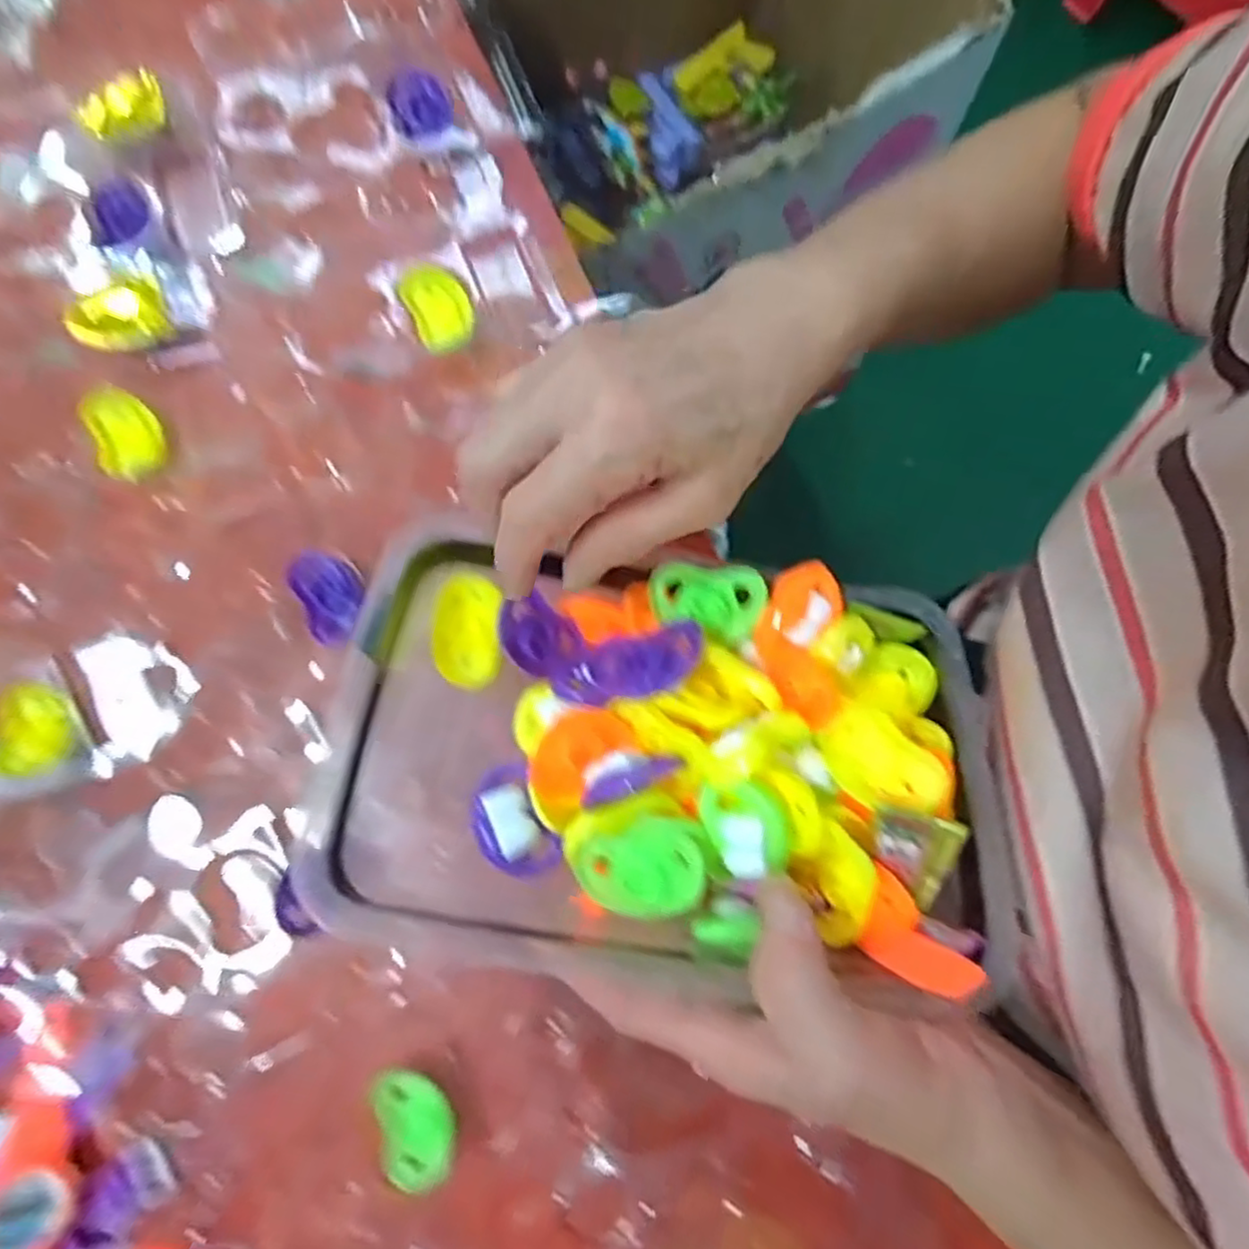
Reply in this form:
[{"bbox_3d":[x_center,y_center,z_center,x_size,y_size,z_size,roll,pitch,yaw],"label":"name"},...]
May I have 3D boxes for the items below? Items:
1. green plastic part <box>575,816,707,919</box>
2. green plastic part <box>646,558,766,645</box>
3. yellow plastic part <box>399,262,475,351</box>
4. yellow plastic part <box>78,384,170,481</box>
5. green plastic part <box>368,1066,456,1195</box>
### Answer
[{"bbox_3d":[0.006,0.086,0.239,0.044,0.014,0.033,-5,78,-2],"label":"green plastic part"},{"bbox_3d":[0.033,-0.012,0.272,0.046,0.005,0.028,13,78,2],"label":"green plastic part"},{"bbox_3d":[-0.104,-0.181,0.379,0.033,0.006,0.057,-28,81,-5],"label":"yellow plastic part"},{"bbox_3d":[-0.268,-0.104,0.363,0.031,0.017,0.048,-23,81,-4],"label":"yellow plastic part"},{"bbox_3d":[-0.095,0.226,0.303,0.036,0.011,0.050,-22,81,-4],"label":"green plastic part"}]

